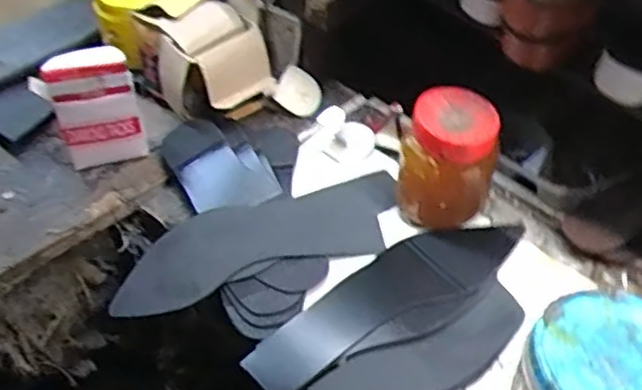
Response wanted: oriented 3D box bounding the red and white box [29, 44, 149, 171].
[{"bbox_3d":[-0.220,-0.084,0.670,0.085,0.115,0.048,-18,51,-11],"label":"red and white box"}]

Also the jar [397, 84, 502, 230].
[{"bbox_3d":[0.111,-0.033,0.606,0.079,0.112,0.073,-2,50,2],"label":"jar"}]

